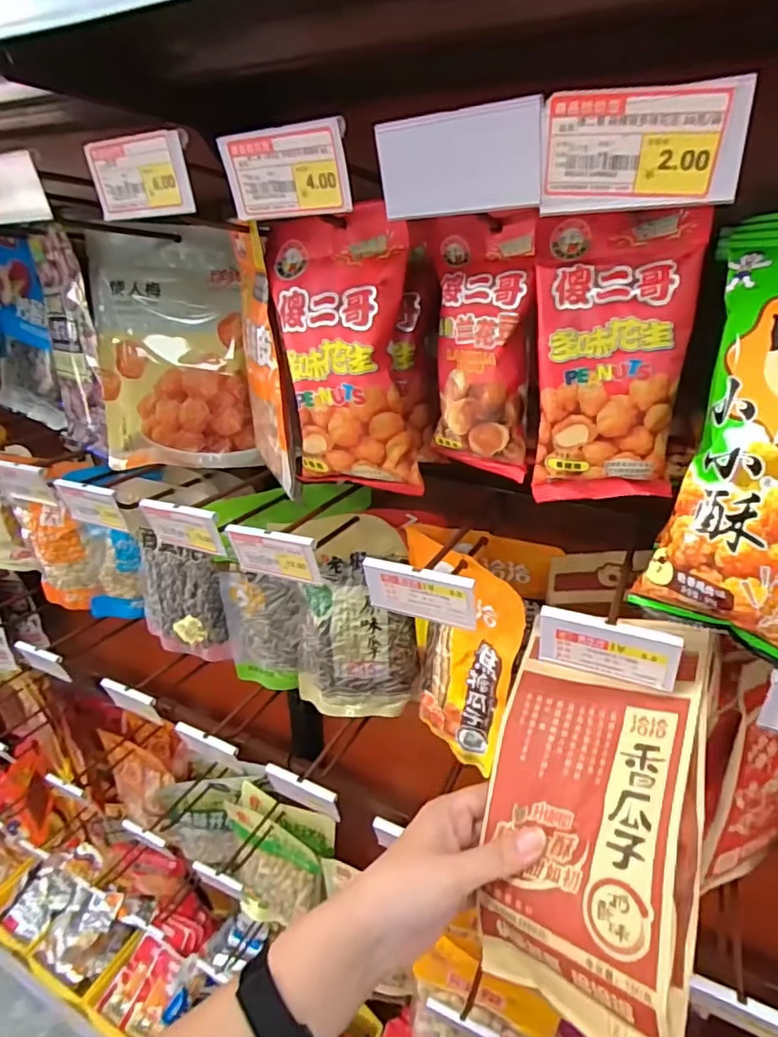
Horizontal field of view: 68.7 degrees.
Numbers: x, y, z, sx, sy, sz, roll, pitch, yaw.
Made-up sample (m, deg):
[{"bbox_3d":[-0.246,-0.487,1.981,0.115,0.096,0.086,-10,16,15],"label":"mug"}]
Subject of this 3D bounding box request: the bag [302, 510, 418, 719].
[{"bbox_3d":[-0.035,0.109,0.614,0.129,0.233,0.044,3,28,8],"label":"bag"}]

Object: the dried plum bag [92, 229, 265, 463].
[{"bbox_3d":[-0.217,-0.162,0.573,0.146,0.217,0.045,-9,28,-15],"label":"dried plum bag"}]

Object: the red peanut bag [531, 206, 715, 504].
[{"bbox_3d":[0.126,-0.087,0.331,0.085,0.157,0.017,9,29,18],"label":"red peanut bag"}]

